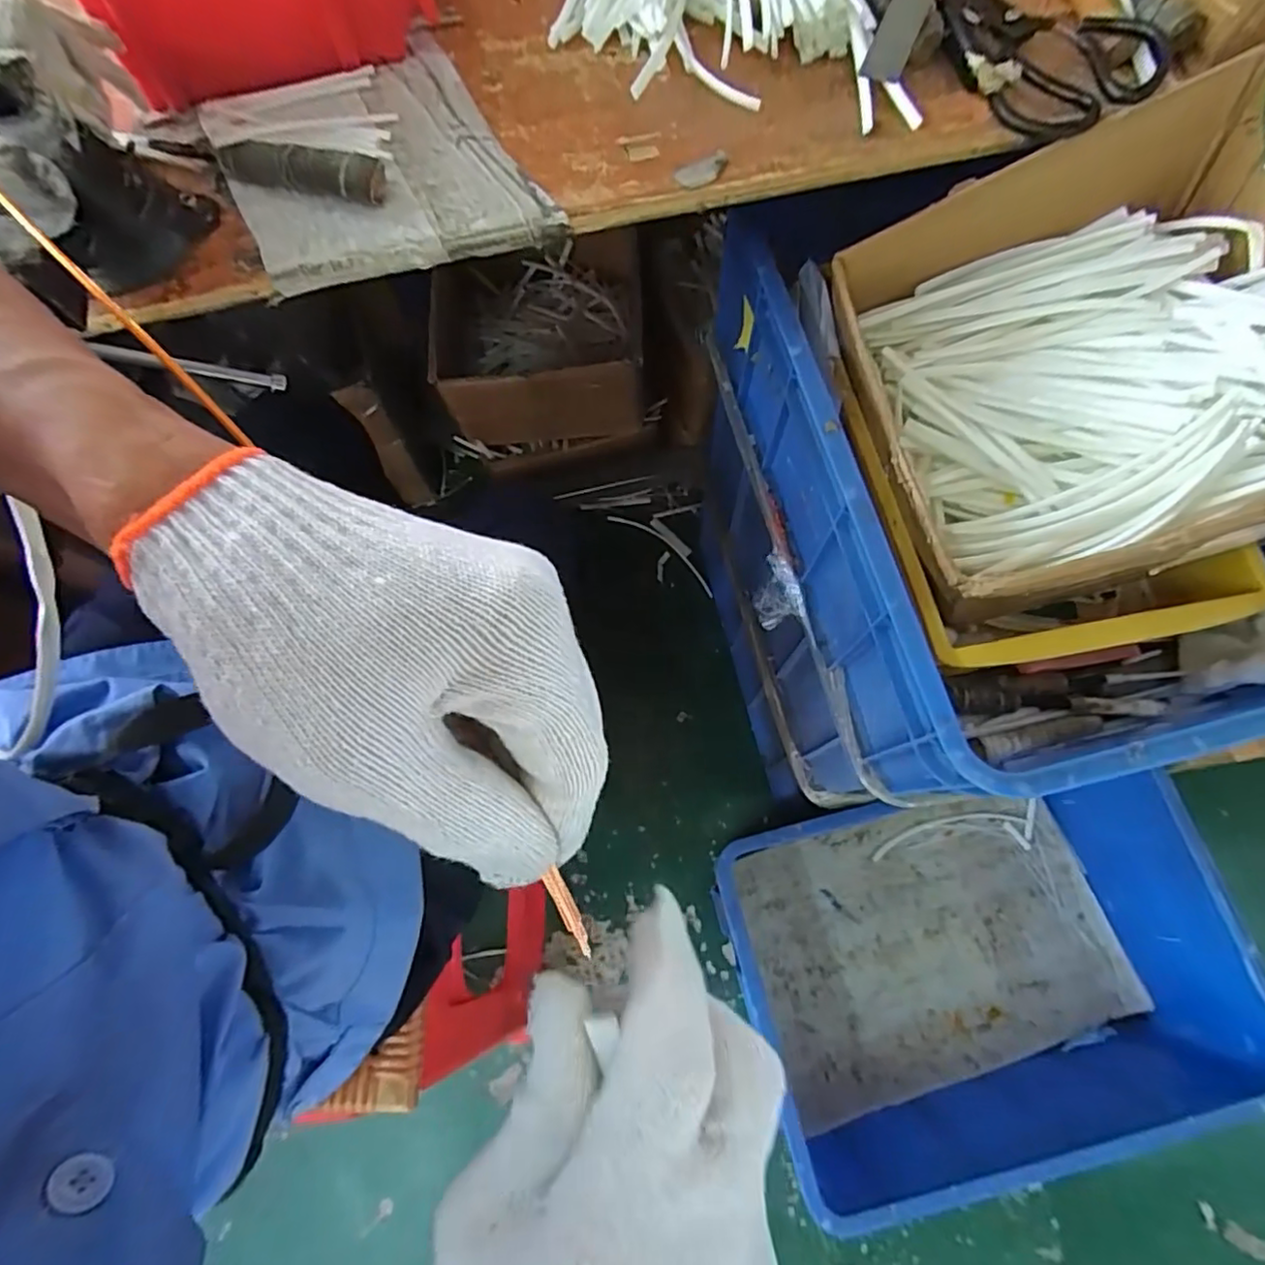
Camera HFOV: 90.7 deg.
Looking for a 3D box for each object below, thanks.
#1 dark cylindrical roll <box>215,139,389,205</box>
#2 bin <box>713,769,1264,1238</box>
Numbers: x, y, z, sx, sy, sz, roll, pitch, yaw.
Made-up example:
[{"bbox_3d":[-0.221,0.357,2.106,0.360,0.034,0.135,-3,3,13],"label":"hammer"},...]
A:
[{"bbox_3d":[-0.237,-0.330,0.443,0.126,0.021,0.029,10,72,5],"label":"dark cylindrical roll"},{"bbox_3d":[0.460,0.441,0.871,0.632,0.249,0.410,-13,71,-3],"label":"bin"}]

